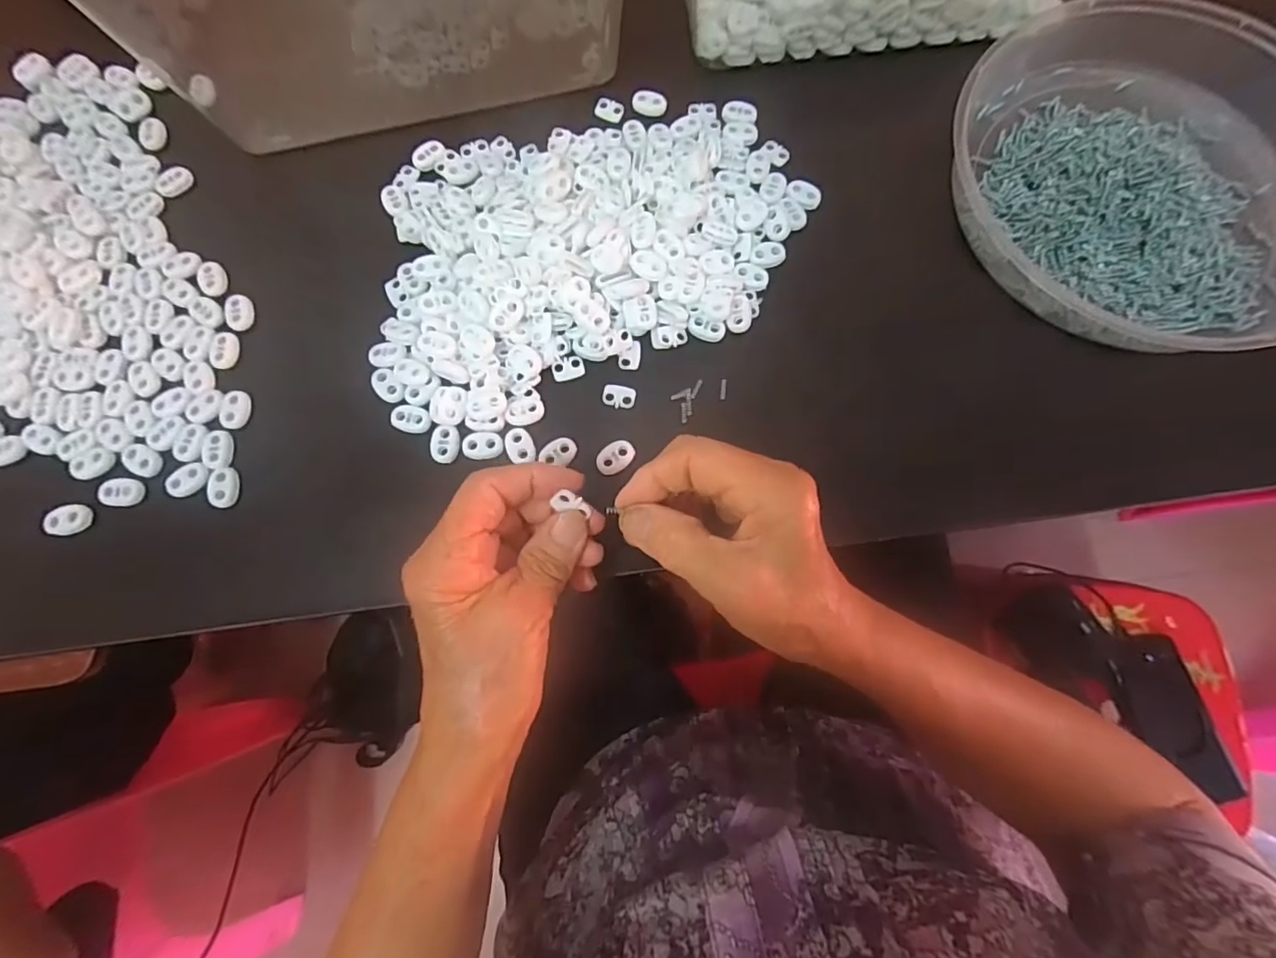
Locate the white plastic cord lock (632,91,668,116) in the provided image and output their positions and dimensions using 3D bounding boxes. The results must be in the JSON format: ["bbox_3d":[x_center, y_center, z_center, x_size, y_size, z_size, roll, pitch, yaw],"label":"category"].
[{"bbox_3d":[0.008,-0.248,0.364,0.023,0.008,0.013,1,77,1],"label":"white plastic cord lock"}]

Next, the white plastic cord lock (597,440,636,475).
[{"bbox_3d":[-0.012,-0.012,0.307,0.023,0.004,0.015,-43,80,-8],"label":"white plastic cord lock"}]

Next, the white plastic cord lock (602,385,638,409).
[{"bbox_3d":[-0.011,-0.048,0.320,0.019,0.004,0.013,11,77,3],"label":"white plastic cord lock"}]

